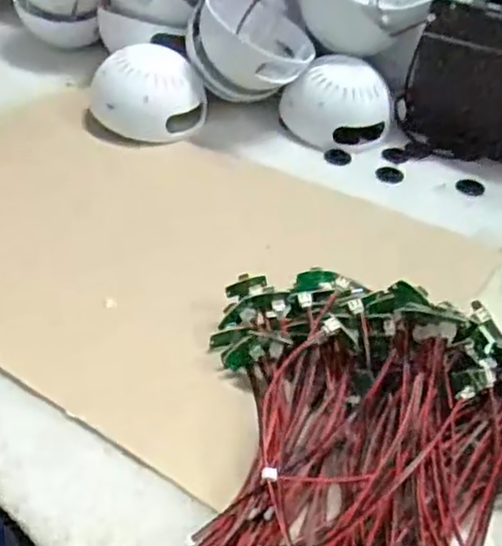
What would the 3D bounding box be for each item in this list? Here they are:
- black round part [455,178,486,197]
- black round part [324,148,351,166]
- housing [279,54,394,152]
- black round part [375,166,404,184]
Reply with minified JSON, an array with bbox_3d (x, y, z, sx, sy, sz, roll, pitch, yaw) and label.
[{"bbox_3d":[0.208,-0.081,0.657,0.027,0.004,0.027,3,43,-3],"label":"black round part"},{"bbox_3d":[0.086,-0.114,0.687,0.026,0.005,0.024,-3,51,3],"label":"black round part"},{"bbox_3d":[0.093,-0.170,0.705,0.107,0.078,0.079,-11,43,-17],"label":"housing"},{"bbox_3d":[0.133,-0.094,0.670,0.026,0.006,0.026,3,43,-3],"label":"black round part"}]

